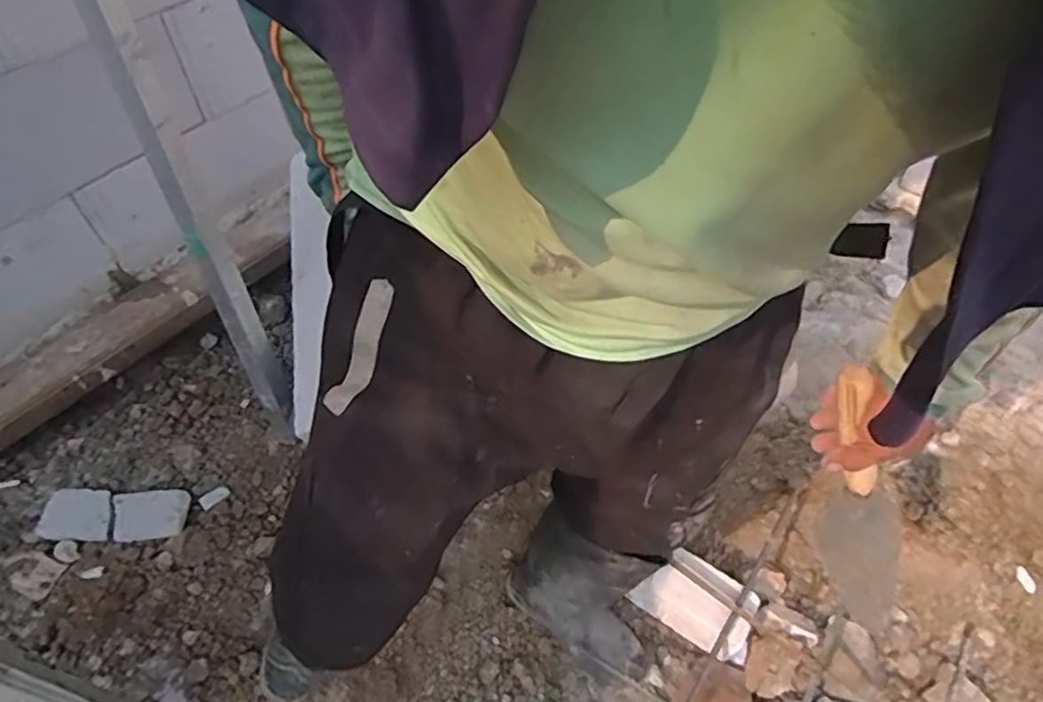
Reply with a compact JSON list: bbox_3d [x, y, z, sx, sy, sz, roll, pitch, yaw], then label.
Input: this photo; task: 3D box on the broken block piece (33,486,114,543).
[{"bbox_3d":[-0.703,0.258,1.045,0.113,0.007,0.085,3,52,2],"label":"broken block piece"}]

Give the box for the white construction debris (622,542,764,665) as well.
[{"bbox_3d":[0.301,0.436,1.135,0.198,0.093,0.128,32,58,22],"label":"white construction debris"}]

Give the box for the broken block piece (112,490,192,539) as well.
[{"bbox_3d":[-0.596,0.260,1.053,0.116,0.009,0.080,-5,52,-4],"label":"broken block piece"}]

